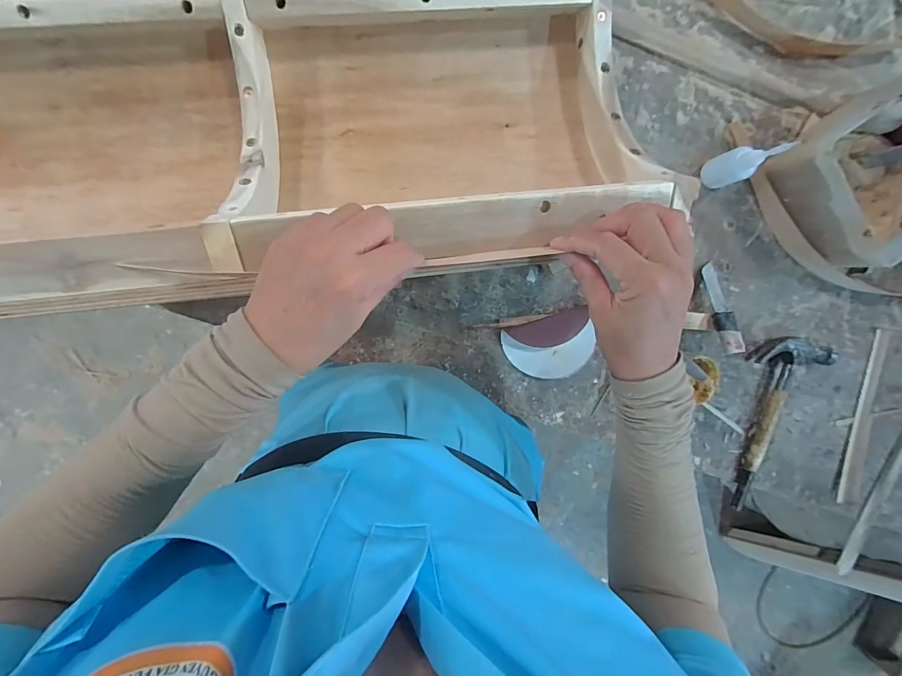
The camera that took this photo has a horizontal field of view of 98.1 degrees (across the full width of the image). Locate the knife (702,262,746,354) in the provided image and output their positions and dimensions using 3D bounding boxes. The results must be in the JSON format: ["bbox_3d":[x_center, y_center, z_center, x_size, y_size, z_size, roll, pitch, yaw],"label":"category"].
[{"bbox_3d":[0.321,-0.036,0.467,0.023,0.012,0.109,-6,74,-5],"label":"knife"}]

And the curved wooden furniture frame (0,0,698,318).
[{"bbox_3d":[-0.173,-0.174,0.334,0.687,0.164,0.259,-7,98,-5],"label":"curved wooden furniture frame"}]

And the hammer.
[{"bbox_3d":[0.423,0.113,0.507,0.099,0.022,0.225,3,98,-6],"label":"hammer"}]

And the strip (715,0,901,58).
[{"bbox_3d":[0.394,-0.350,0.440,0.272,0.018,0.049,12,97,-7],"label":"strip"}]

